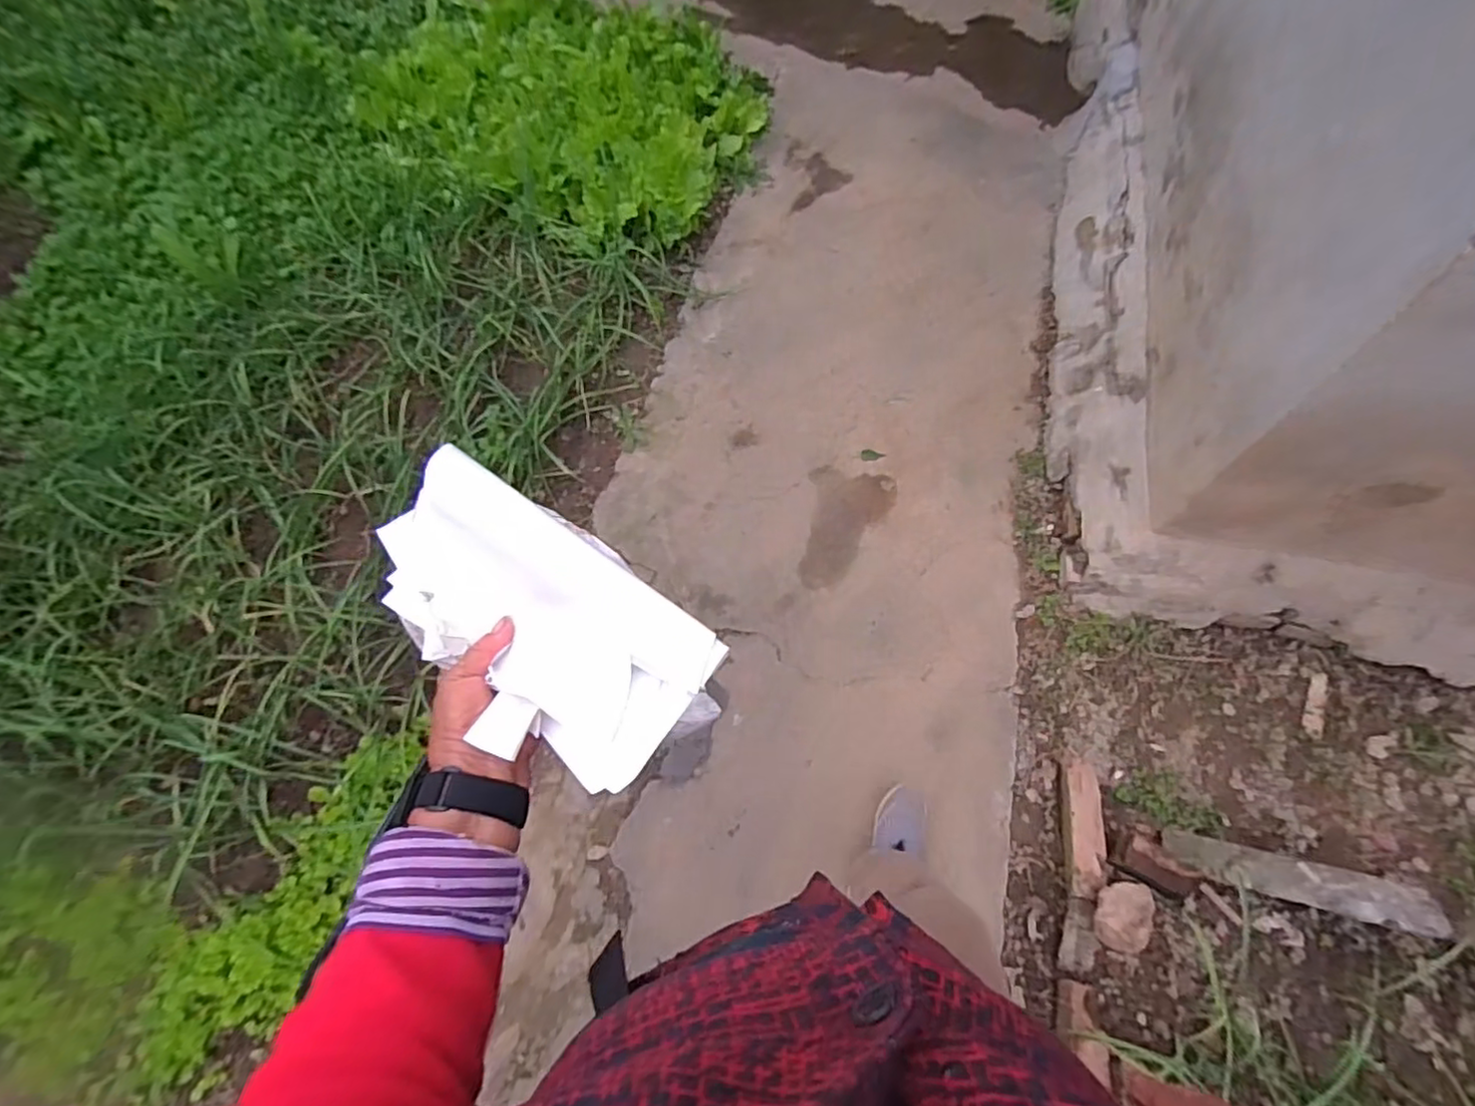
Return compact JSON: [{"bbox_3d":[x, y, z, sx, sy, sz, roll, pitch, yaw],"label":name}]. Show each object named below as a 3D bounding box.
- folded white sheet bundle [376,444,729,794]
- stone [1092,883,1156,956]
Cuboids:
[{"bbox_3d":[-0.139,0.046,0.438,0.267,0.040,0.145,39,88,15],"label":"folded white sheet bundle"},{"bbox_3d":[0.619,0.578,1.022,0.075,0.051,0.108,24,68,9],"label":"stone"}]

